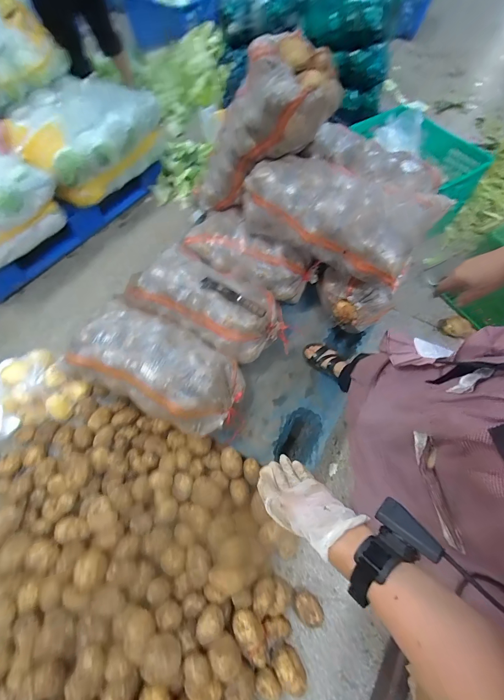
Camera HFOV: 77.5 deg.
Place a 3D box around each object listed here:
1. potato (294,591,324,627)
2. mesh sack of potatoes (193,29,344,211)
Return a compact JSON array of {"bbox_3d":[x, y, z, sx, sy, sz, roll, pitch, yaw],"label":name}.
[{"bbox_3d":[0.171,0.784,0.952,0.072,0.072,0.100,-30,66,-14],"label":"potato"},{"bbox_3d":[-0.033,-0.708,1.125,0.257,0.744,0.205,44,66,-19],"label":"mesh sack of potatoes"}]

